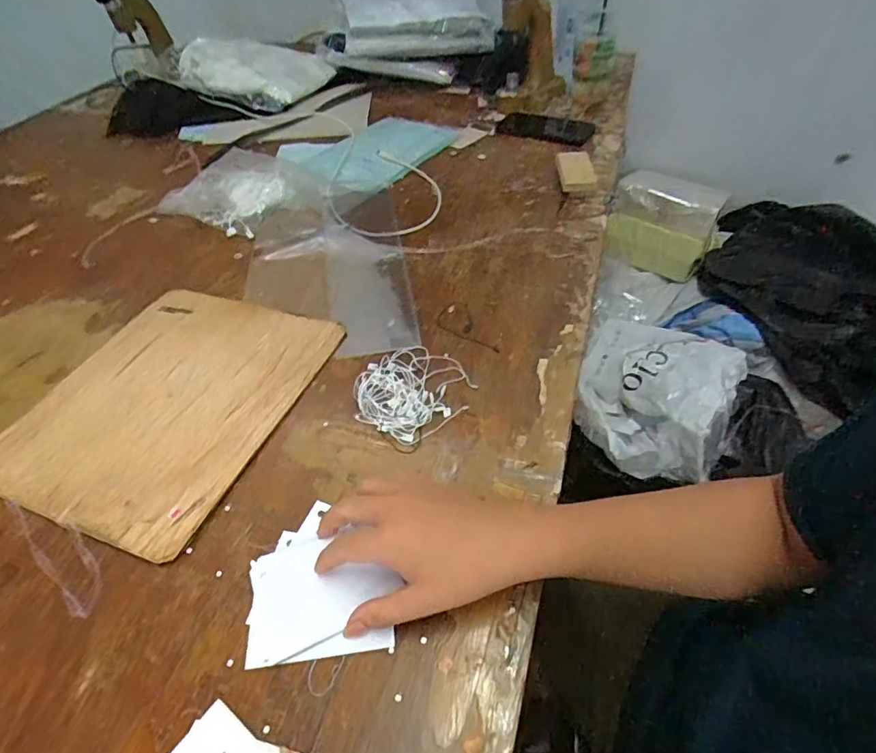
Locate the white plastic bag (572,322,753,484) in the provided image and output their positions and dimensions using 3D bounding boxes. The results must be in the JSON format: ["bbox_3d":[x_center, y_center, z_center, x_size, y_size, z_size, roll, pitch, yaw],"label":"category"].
[{"bbox_3d":[0.373,0.015,0.904,0.259,0.108,0.311,23,52,23],"label":"white plastic bag"}]

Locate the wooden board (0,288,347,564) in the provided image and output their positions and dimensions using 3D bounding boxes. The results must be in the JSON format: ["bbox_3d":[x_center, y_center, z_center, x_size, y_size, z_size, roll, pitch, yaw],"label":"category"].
[{"bbox_3d":[-0.267,0.019,0.517,0.238,0.010,0.284,14,50,16],"label":"wooden board"}]

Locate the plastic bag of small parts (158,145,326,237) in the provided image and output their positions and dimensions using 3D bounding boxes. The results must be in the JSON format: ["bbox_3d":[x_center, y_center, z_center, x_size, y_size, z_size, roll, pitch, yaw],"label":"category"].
[{"bbox_3d":[-0.289,-0.281,0.781,0.237,0.031,0.171,23,53,23],"label":"plastic bag of small parts"}]

